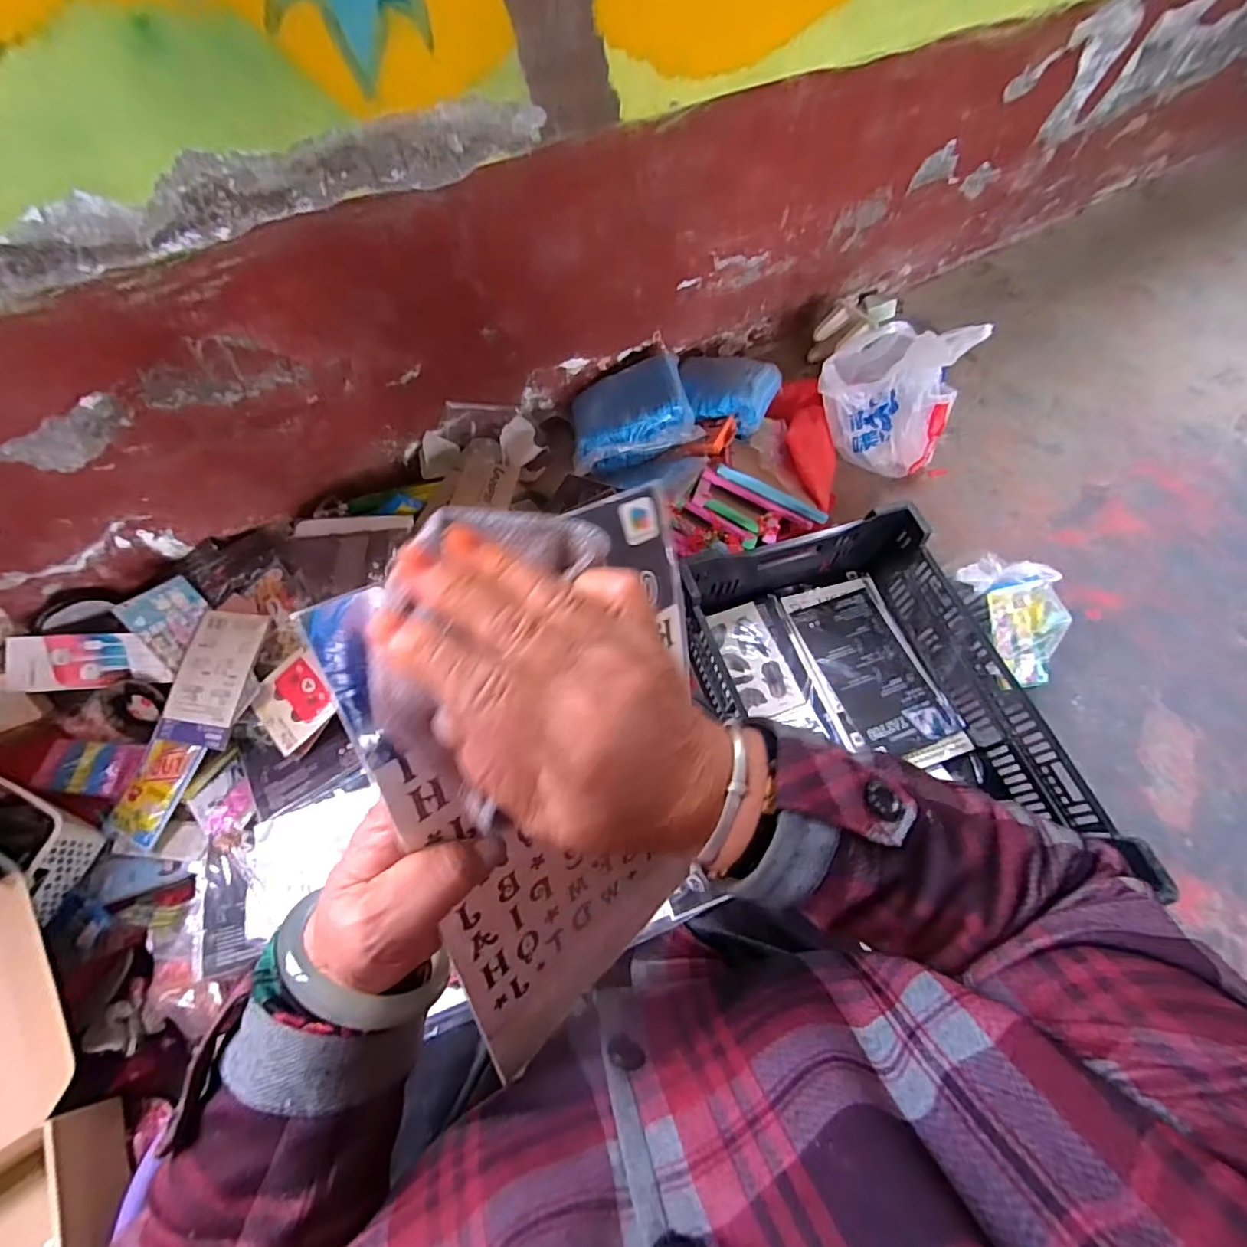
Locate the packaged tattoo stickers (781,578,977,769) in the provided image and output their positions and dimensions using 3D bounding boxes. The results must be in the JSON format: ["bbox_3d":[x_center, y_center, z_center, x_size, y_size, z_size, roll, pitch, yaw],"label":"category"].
[{"bbox_3d":[0.405,0.075,0.926,0.190,0.019,0.324,-11,61,-13],"label":"packaged tattoo stickers"}]

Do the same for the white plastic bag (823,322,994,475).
[{"bbox_3d":[0.508,-0.439,1.042,0.235,0.277,0.173,41,69,16],"label":"white plastic bag"}]

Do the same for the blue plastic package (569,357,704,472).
[{"bbox_3d":[0.005,-0.387,1.015,0.231,0.084,0.214,-14,65,-9],"label":"blue plastic package"}]

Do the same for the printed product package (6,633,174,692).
[{"bbox_3d":[-0.760,0.054,0.806,0.195,0.017,0.078,-3,94,-10],"label":"printed product package"}]

